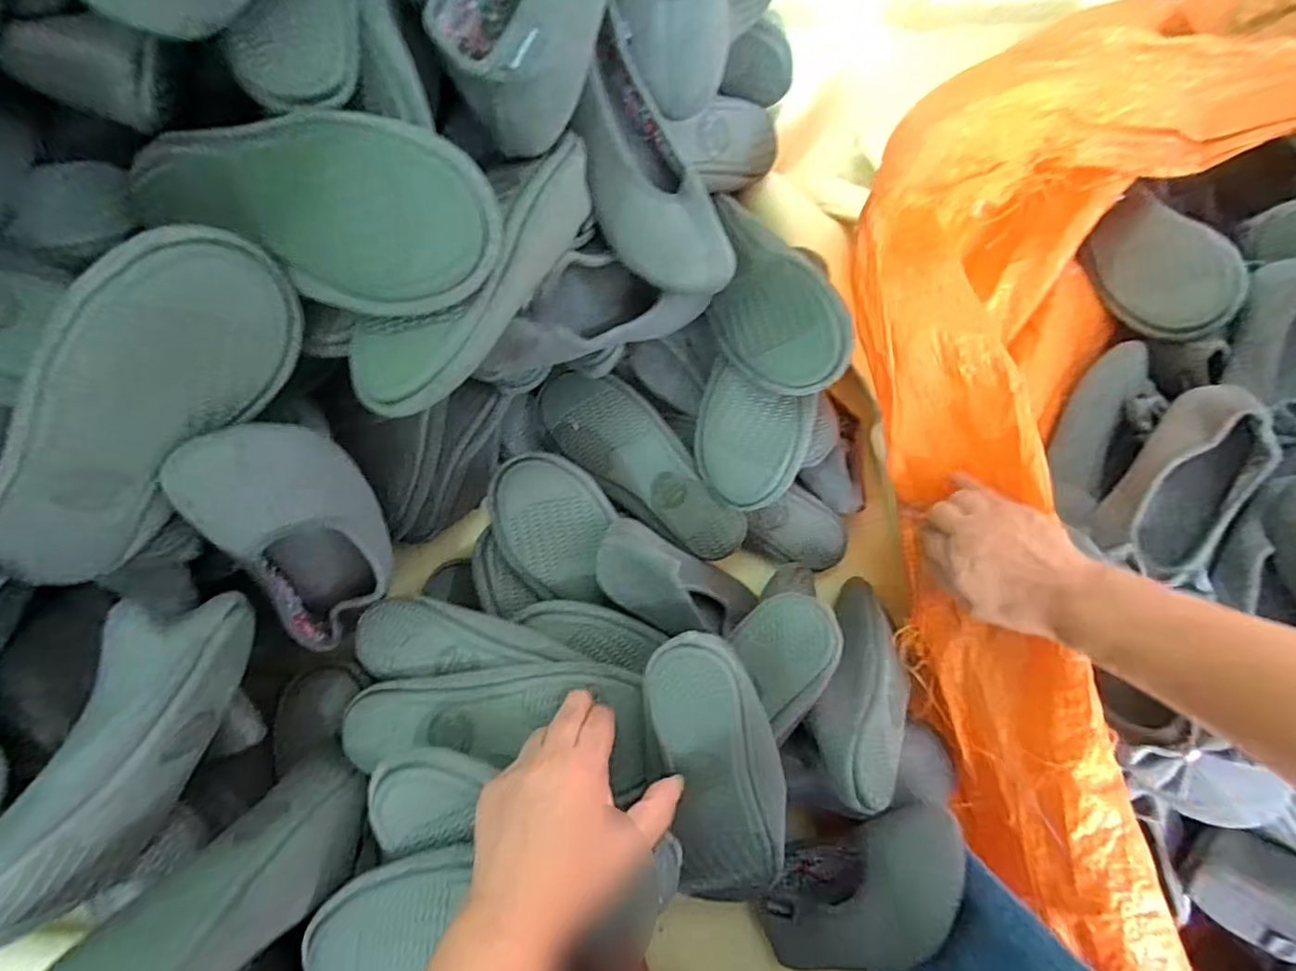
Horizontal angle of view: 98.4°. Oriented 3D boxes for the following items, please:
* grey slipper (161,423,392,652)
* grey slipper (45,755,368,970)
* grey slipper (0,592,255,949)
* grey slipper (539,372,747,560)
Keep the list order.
[{"bbox_3d":[-0.246,0.040,0.398,0.088,0.205,0.068,7,48,-5],"label":"grey slipper"},{"bbox_3d":[-0.264,0.261,0.331,0.081,0.073,0.210,47,37,2],"label":"grey slipper"},{"bbox_3d":[-0.321,0.167,0.331,0.064,0.078,0.221,23,81,-2],"label":"grey slipper"},{"bbox_3d":[-0.004,-0.026,0.534,0.234,0.041,0.081,39,80,0],"label":"grey slipper"}]

